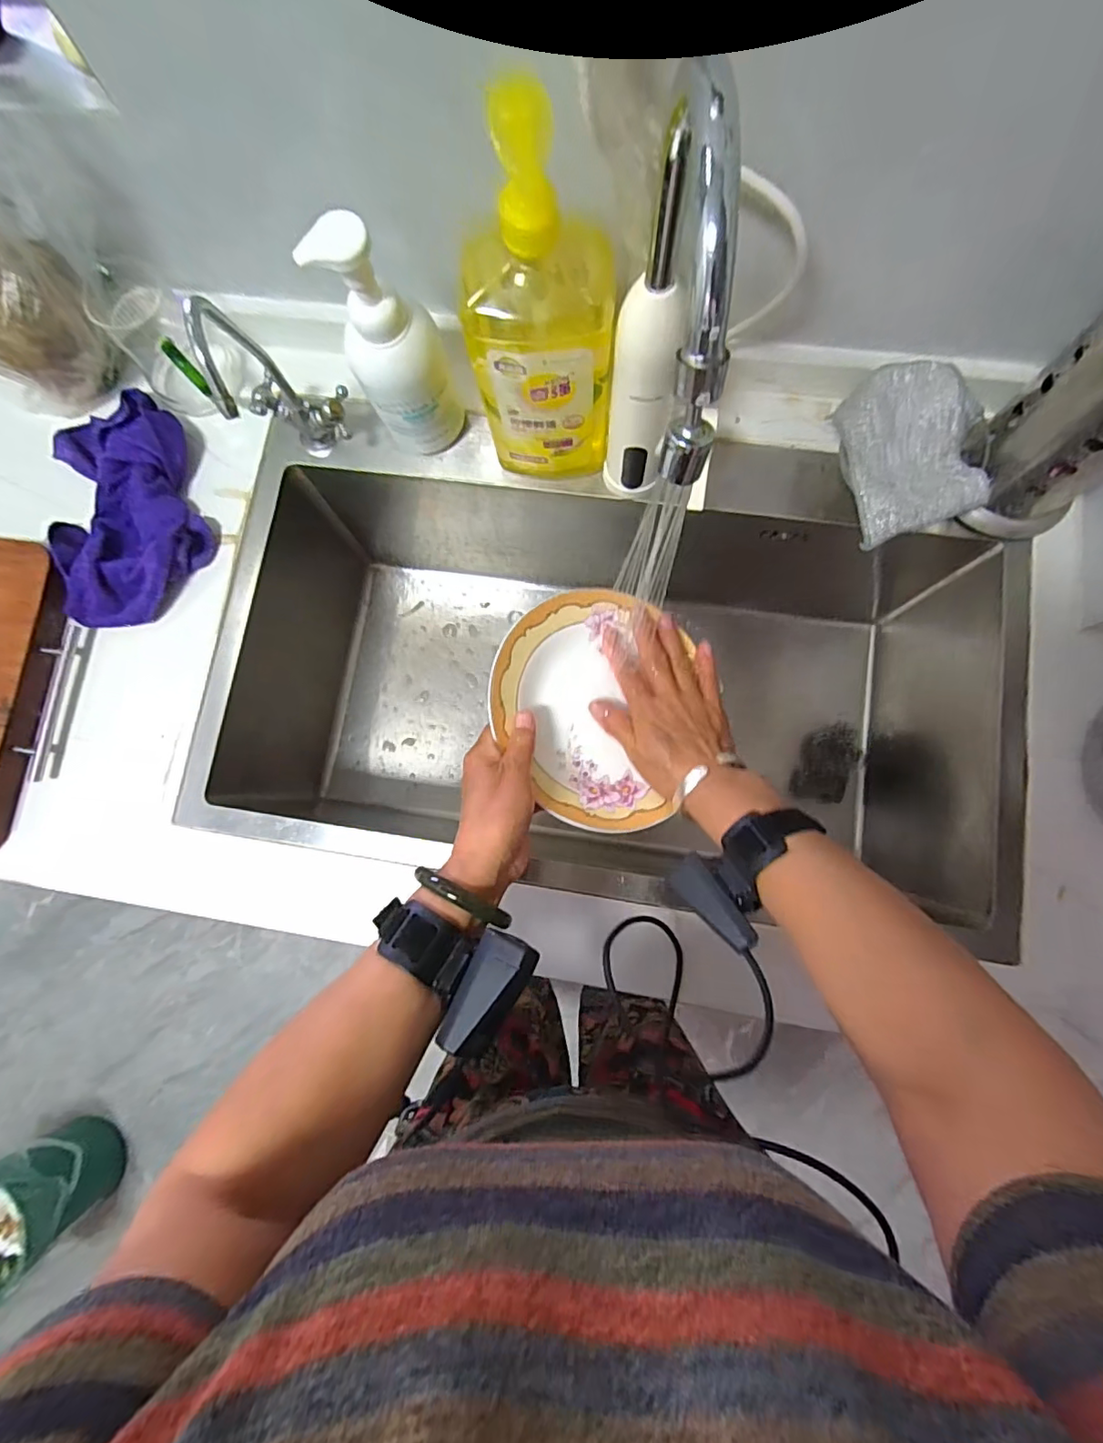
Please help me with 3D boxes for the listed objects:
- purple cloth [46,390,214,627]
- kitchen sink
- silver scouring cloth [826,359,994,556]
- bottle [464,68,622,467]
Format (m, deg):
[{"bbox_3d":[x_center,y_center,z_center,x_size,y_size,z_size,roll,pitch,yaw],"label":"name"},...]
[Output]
[{"bbox_3d":[-0.413,-0.216,0.548,0.136,0.041,0.230,-13,81,1],"label":"purple cloth"},{"bbox_3d":[0.050,-0.049,0.633,0.784,0.231,0.423,8,82,4],"label":"kitchen sink"},{"bbox_3d":[0.306,-0.235,0.483,0.106,0.035,0.134,-17,81,0],"label":"silver scouring cloth"},{"bbox_3d":[-0.007,-0.283,0.415,0.102,0.257,0.069,-8,81,2],"label":"bottle"}]

